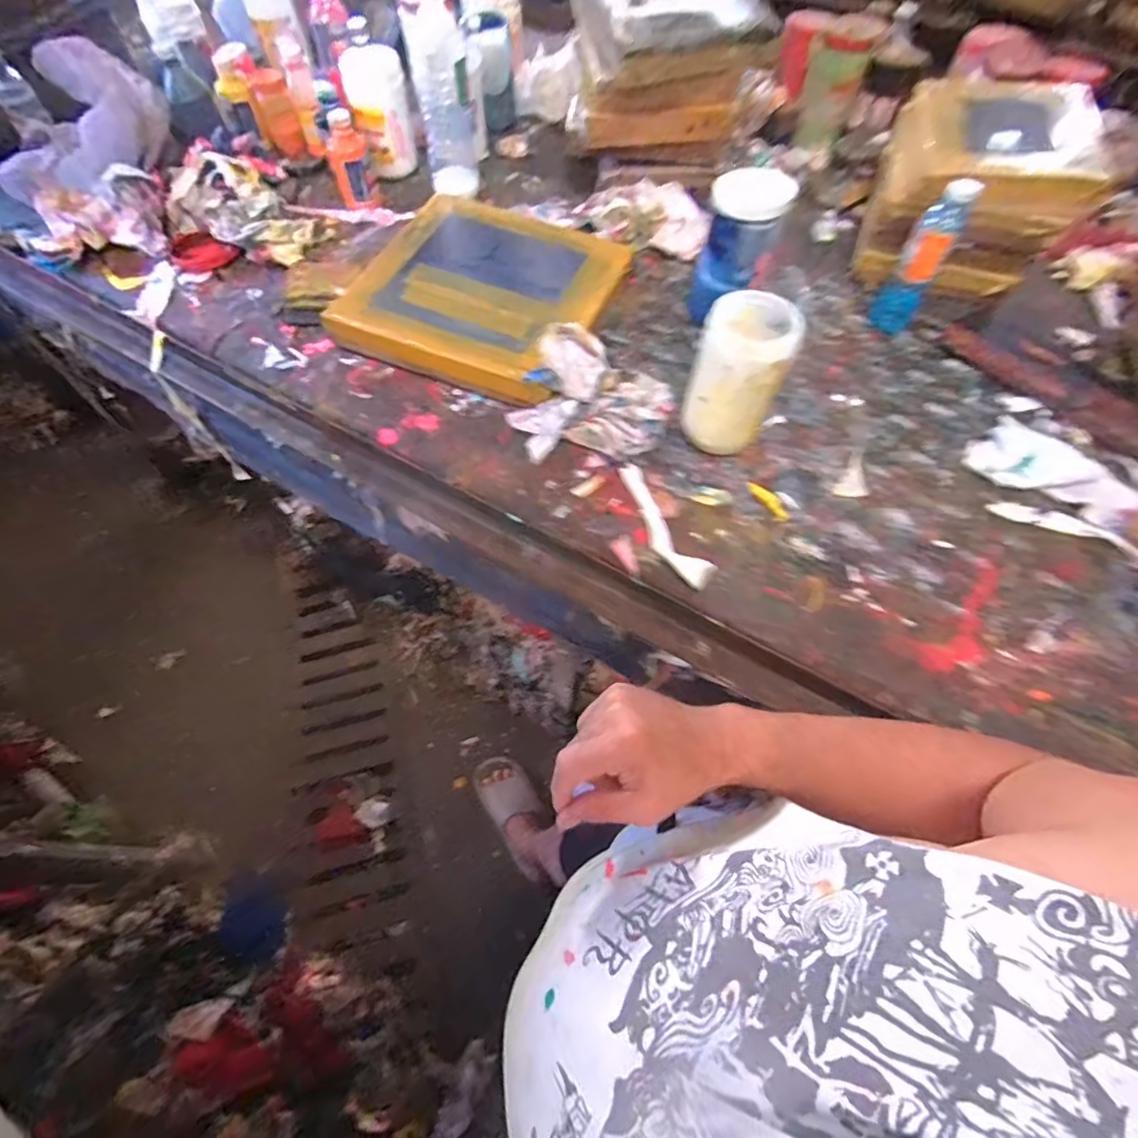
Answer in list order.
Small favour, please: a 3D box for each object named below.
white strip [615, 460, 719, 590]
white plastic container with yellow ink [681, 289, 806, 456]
[{"bbox_3d":[0.105,-0.052,0.616,0.043,0.014,0.174,-27,66,-14],"label":"white strip"},{"bbox_3d":[0.190,-0.212,0.622,0.096,0.178,0.098,0,62,0],"label":"white plastic container with yellow ink"}]

